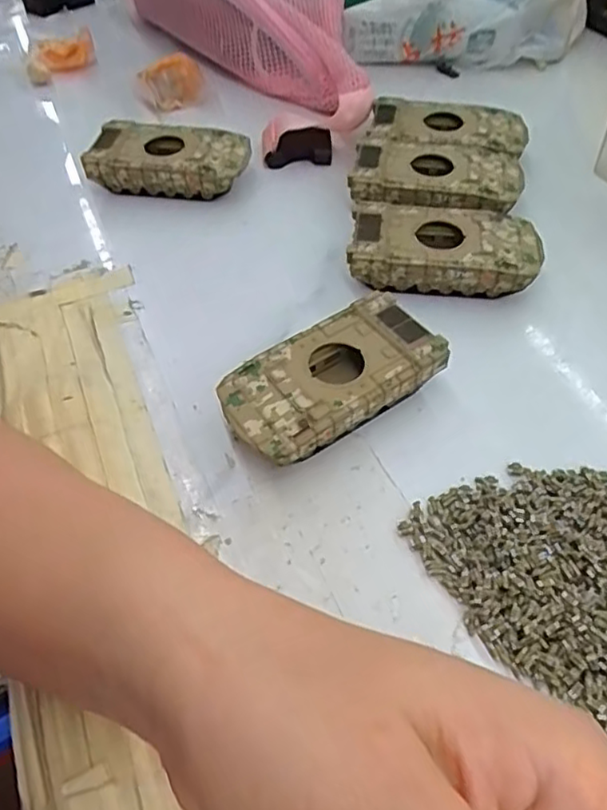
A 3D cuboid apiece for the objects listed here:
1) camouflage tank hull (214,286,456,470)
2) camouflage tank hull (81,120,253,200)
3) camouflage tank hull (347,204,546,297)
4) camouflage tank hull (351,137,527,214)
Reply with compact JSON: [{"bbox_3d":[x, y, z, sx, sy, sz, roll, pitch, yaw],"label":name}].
[{"bbox_3d":[0.012,-0.009,0.286,0.096,0.027,0.049,-29,56,-19],"label":"camouflage tank hull"},{"bbox_3d":[-0.083,-0.151,0.399,0.094,0.026,0.046,9,52,9],"label":"camouflage tank hull"},{"bbox_3d":[0.075,-0.081,0.340,0.095,0.027,0.050,3,52,5],"label":"camouflage tank hull"},{"bbox_3d":[0.078,-0.130,0.377,0.095,0.027,0.055,8,52,9],"label":"camouflage tank hull"}]

